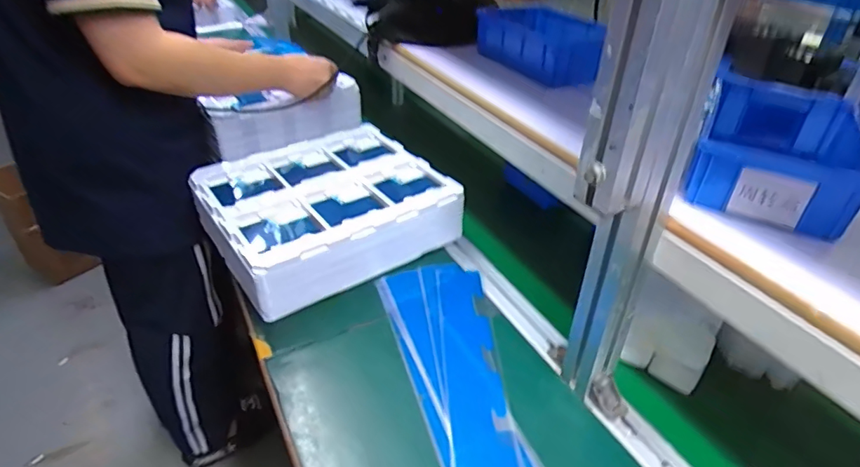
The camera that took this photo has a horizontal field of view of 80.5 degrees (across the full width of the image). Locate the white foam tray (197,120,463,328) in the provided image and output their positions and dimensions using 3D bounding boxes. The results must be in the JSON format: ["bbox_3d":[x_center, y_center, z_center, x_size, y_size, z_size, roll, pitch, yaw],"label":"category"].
[{"bbox_3d":[-0.163,-0.045,0.786,0.322,0.093,0.294,-22,42,-29],"label":"white foam tray"}]

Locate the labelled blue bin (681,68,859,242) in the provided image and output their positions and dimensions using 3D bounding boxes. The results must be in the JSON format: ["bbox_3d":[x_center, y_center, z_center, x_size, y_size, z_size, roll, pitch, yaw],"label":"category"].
[{"bbox_3d":[0.332,-0.079,0.499,0.128,0.067,0.197,18,39,21],"label":"labelled blue bin"}]

